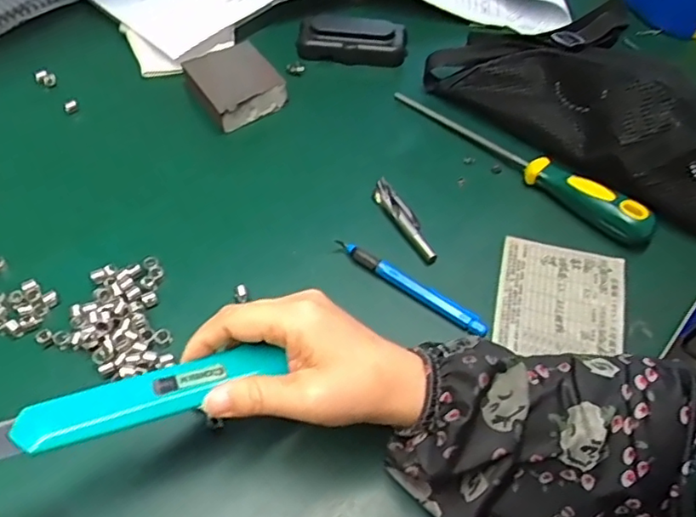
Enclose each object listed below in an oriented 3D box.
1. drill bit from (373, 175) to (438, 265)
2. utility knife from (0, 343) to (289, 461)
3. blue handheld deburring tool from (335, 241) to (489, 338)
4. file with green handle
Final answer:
[{"bbox_3d":[0.044,-0.031,0.452,0.016,0.009,0.084,-26,60,-19],"label":"drill bit"},{"bbox_3d":[-0.105,0.067,0.281,0.147,0.011,0.025,-14,57,-22],"label":"utility knife"},{"bbox_3d":[0.044,0.018,0.414,0.120,0.012,0.008,33,60,19],"label":"blue handheld deburring tool"},{"bbox_3d":[0.134,-0.085,0.474,0.235,0.026,0.024,36,61,21],"label":"file with green handle"}]

